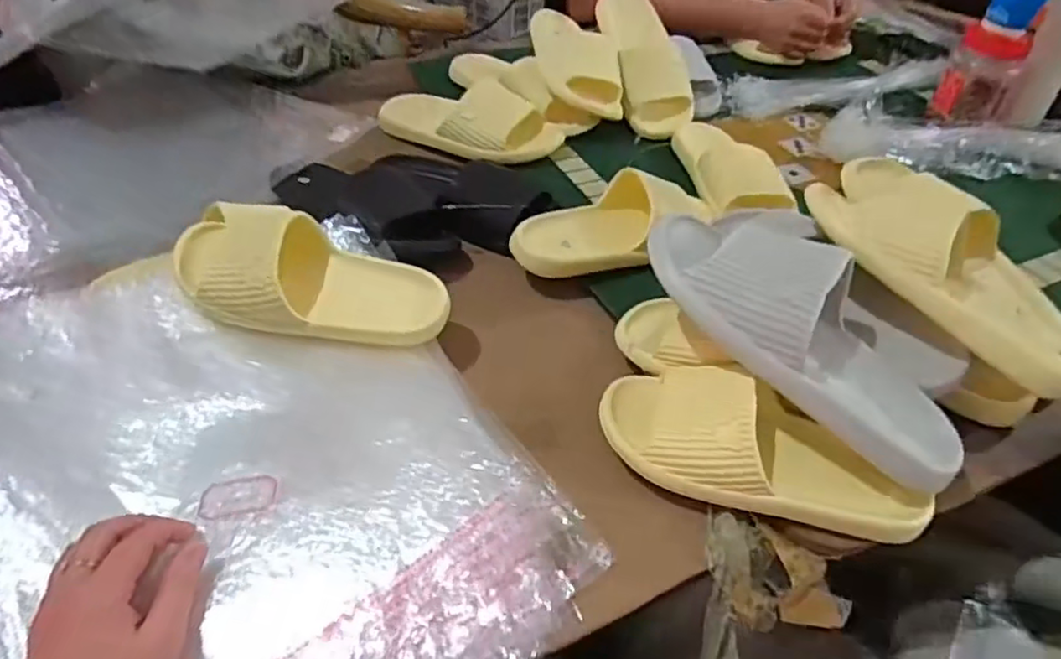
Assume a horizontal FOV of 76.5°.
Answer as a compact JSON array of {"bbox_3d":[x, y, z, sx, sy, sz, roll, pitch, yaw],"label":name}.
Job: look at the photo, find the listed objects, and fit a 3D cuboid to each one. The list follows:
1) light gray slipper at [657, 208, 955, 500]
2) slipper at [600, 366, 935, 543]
[{"bbox_3d":[0.212,0.002,0.515,0.280,0.071,0.103,43,54,6],"label":"light gray slipper"},{"bbox_3d":[0.176,0.084,0.515,0.247,0.059,0.098,12,45,10],"label":"slipper"}]

